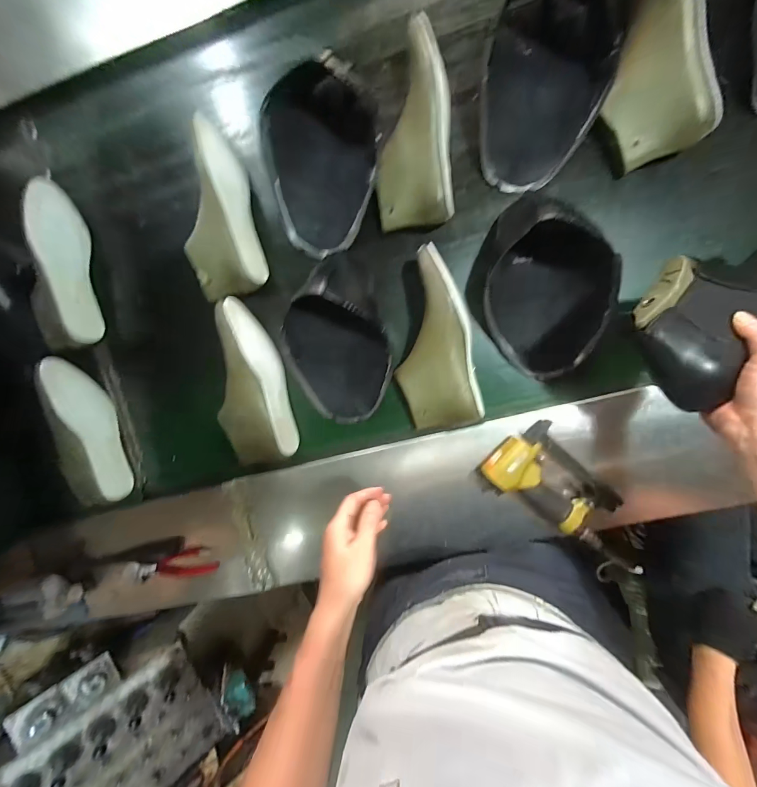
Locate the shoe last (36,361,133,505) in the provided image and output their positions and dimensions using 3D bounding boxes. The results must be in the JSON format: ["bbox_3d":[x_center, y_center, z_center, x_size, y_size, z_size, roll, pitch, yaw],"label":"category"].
[{"bbox_3d":[-0.557,0.079,0.666,0.113,0.075,0.288,1,97,7],"label":"shoe last"}]

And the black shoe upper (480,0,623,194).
[{"bbox_3d":[0.244,-0.480,0.520,0.170,0.069,0.306,1,97,7],"label":"black shoe upper"}]

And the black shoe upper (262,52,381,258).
[{"bbox_3d":[-0.087,-0.357,0.554,0.176,0.108,0.228,-7,96,8],"label":"black shoe upper"}]

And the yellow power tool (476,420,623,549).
[{"bbox_3d":[0.284,0.163,0.580,0.146,0.064,0.222,-43,90,10],"label":"yellow power tool"}]

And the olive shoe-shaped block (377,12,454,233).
[{"bbox_3d":[0.052,-0.402,0.545,0.121,0.087,0.273,-4,96,7],"label":"olive shoe-shaped block"}]

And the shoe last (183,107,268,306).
[{"bbox_3d":[-0.278,-0.290,0.583,0.115,0.088,0.248,-11,95,8],"label":"shoe last"}]

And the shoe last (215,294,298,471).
[{"bbox_3d":[-0.230,-0.013,0.613,0.123,0.080,0.290,-10,96,8],"label":"shoe last"}]

